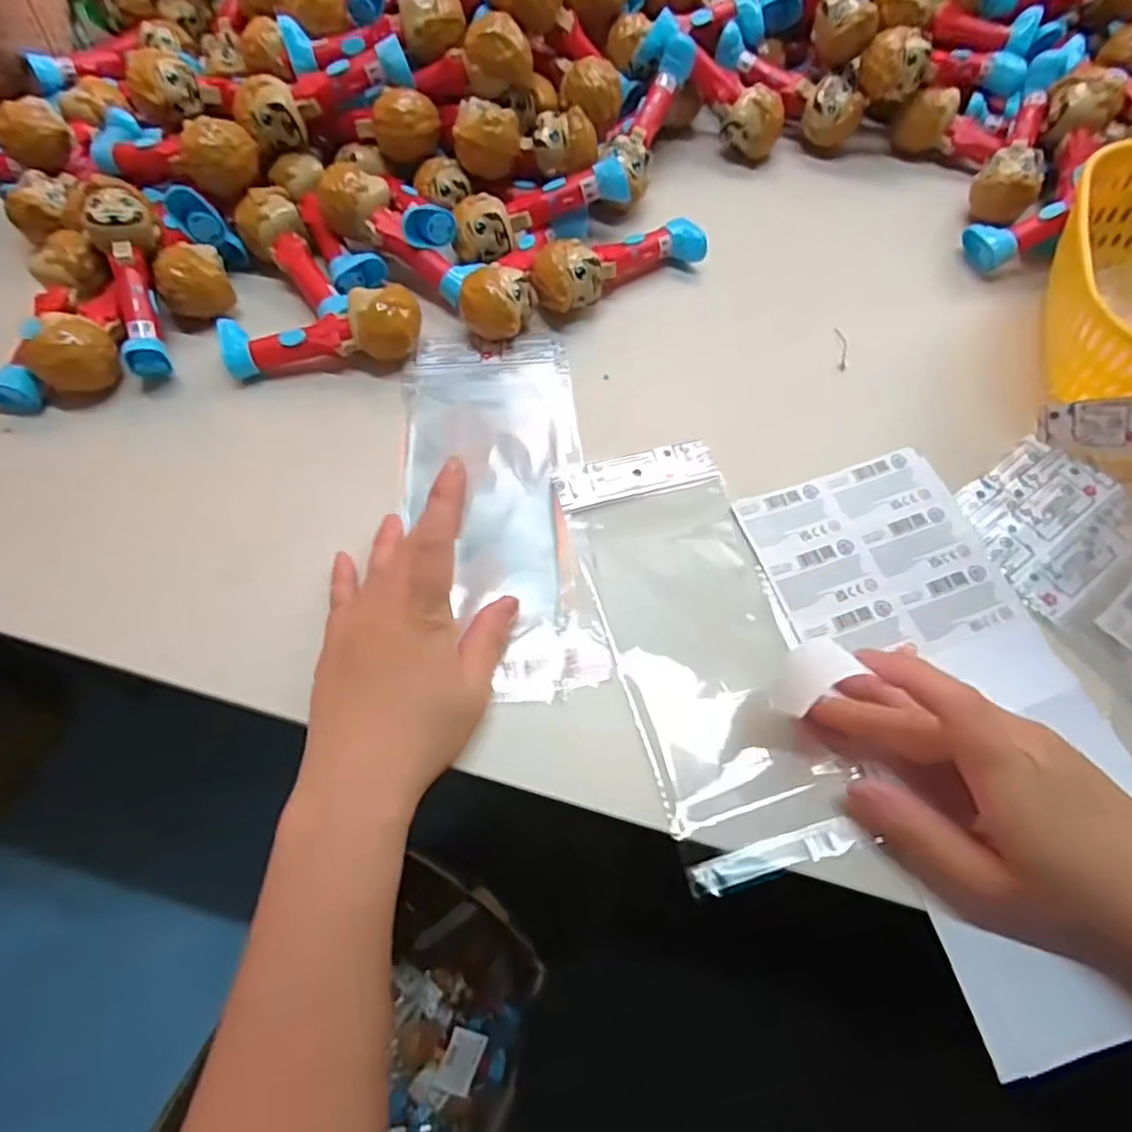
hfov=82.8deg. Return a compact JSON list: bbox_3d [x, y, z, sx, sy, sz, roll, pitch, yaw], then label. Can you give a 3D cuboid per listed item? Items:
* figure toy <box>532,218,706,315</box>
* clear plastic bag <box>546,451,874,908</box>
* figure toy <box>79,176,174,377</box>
[{"bbox_3d":[0.038,-0.210,0.439,0.126,0.039,0.033,-26,67,-12],"label":"figure toy"},{"bbox_3d":[0.070,0.037,0.345,0.094,0.009,0.235,-13,65,-4],"label":"clear plastic bag"},{"bbox_3d":[-0.279,-0.185,0.414,0.036,0.041,0.124,-11,90,-4],"label":"figure toy"}]

